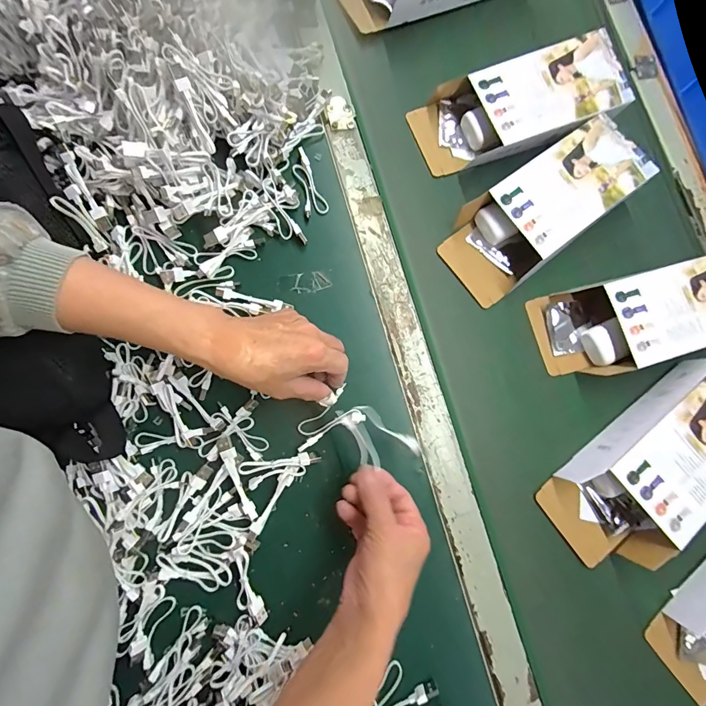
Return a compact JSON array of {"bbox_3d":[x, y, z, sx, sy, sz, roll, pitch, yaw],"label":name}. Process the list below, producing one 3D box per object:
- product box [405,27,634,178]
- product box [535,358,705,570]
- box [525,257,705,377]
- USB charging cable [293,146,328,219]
[{"bbox_3d":[0.206,-0.299,0.481,0.255,0.062,0.113,-17,77,-6],"label":"product box"},{"bbox_3d":[0.332,0.121,0.425,0.251,0.059,0.111,-36,79,-10],"label":"product box"},{"bbox_3d":[0.345,-0.041,0.453,0.252,0.054,0.103,-12,76,-5],"label":"box"},{"bbox_3d":[-0.049,-0.194,0.448,0.028,0.017,0.075,-14,89,-6],"label":"USB charging cable"}]

